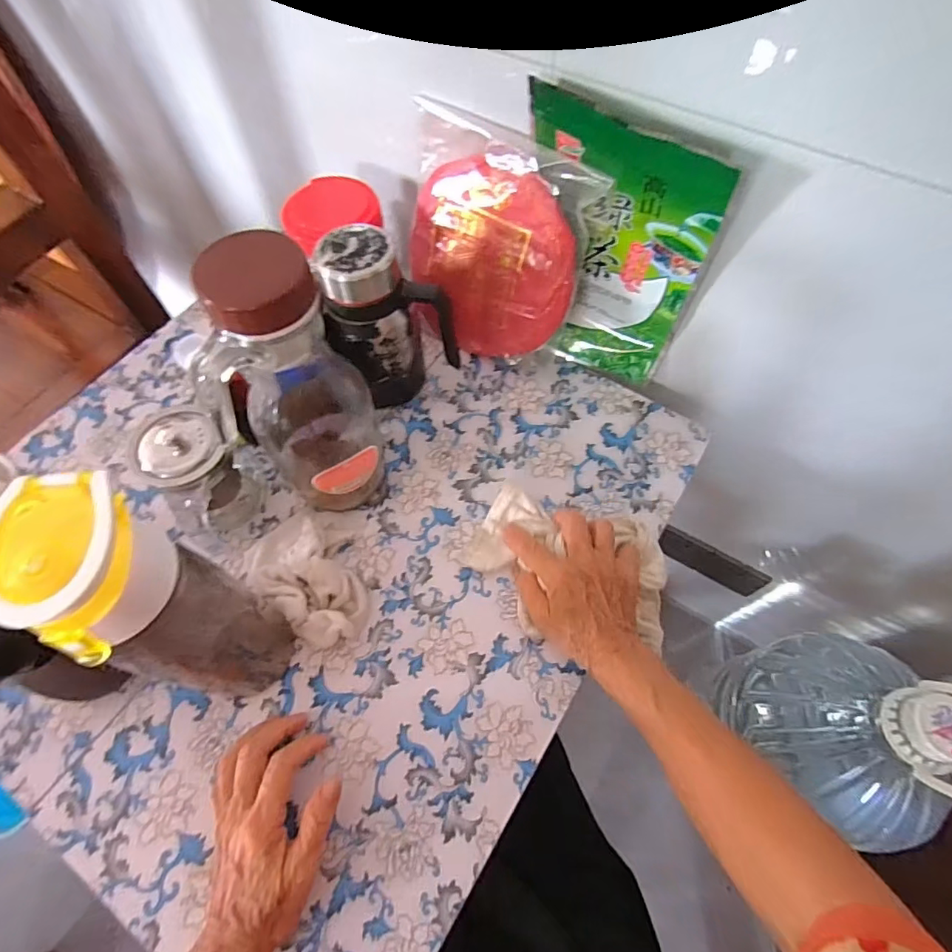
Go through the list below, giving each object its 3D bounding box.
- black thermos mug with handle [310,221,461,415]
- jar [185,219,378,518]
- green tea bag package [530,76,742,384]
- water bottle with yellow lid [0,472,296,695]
[{"bbox_3d":[-0.082,-0.145,0.502,0.108,0.162,0.075,-19,64,-10],"label":"black thermos mug with handle"},{"bbox_3d":[-0.136,-0.053,0.404,0.087,0.257,0.091,0,63,0],"label":"jar"},{"bbox_3d":[0.118,-0.198,0.490,0.173,0.242,0.026,29,66,14],"label":"green tea bag package"},{"bbox_3d":[-0.210,0.086,0.337,0.122,0.246,0.082,8,63,4],"label":"water bottle with yellow lid"}]

